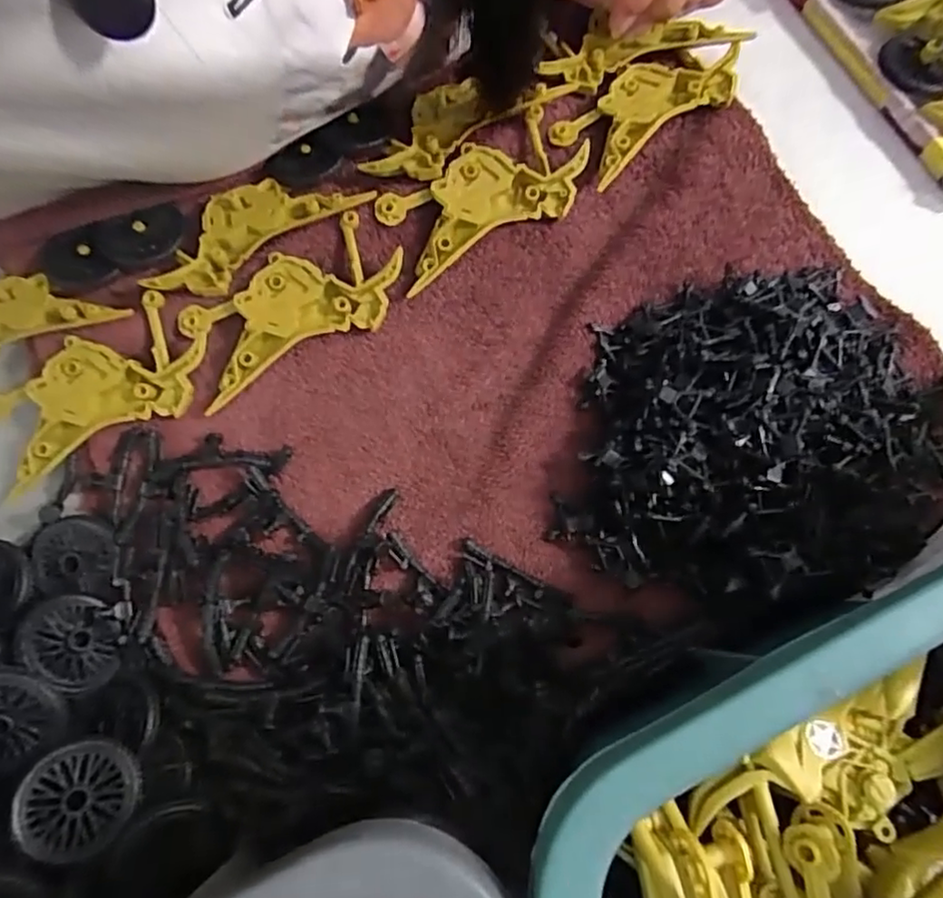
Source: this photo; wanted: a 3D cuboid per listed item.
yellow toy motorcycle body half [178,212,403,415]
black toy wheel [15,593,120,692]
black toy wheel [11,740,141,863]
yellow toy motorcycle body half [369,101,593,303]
[{"bbox_3d":[-0.078,-0.063,0.278,0.095,0.018,0.047,-31,78,-6],"label":"yellow toy motorcycle body half"},{"bbox_3d":[-0.152,0.073,0.235,0.009,0.033,0.036,-29,69,27],"label":"black toy wheel"},{"bbox_3d":[-0.137,0.121,0.216,0.036,0.008,0.036,11,62,-22],"label":"black toy wheel"},{"bbox_3d":[0.006,-0.116,0.290,0.098,0.018,0.047,-33,78,-6],"label":"yellow toy motorcycle body half"}]

